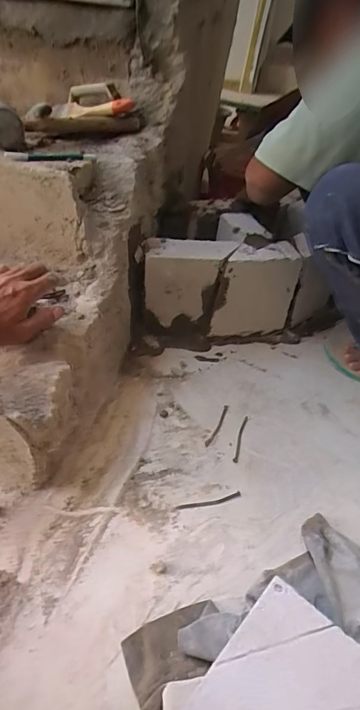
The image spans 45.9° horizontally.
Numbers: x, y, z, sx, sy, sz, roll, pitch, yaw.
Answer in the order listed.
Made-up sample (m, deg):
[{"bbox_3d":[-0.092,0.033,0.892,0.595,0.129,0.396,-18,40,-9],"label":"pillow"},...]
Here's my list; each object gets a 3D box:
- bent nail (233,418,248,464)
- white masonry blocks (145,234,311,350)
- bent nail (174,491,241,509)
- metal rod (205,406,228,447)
[{"bbox_3d":[0.105,0.144,0.734,0.010,0.004,0.101,15,41,10],"label":"bent nail"},{"bbox_3d":[0.088,-0.130,0.898,0.323,0.207,0.090,-2,41,-9],"label":"white masonry blocks"},{"bbox_3d":[0.045,0.221,0.638,0.102,0.004,0.012,-8,43,-16],"label":"bent nail"},{"bbox_3d":[0.067,0.125,0.751,0.012,0.005,0.098,20,42,15],"label":"metal rod"}]

